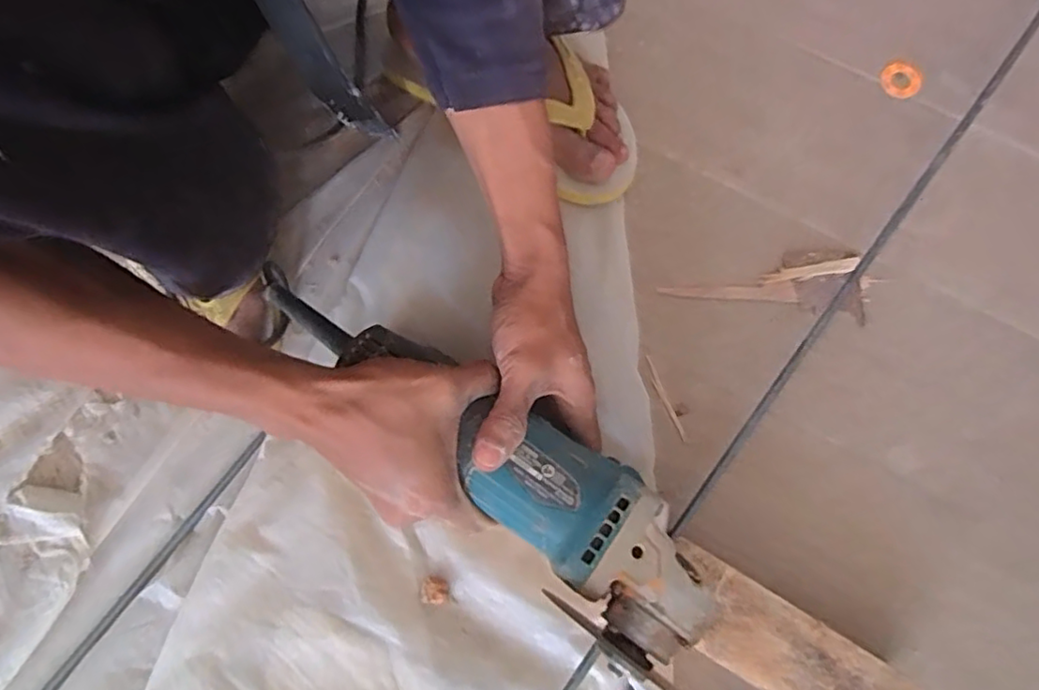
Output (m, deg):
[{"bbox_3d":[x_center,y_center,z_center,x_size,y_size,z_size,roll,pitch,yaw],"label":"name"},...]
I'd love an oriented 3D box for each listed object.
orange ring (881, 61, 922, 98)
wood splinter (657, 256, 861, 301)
[{"bbox_3d":[0.319,-0.222,0.522,0.038,0.004,0.033,-39,80,-10],"label":"orange ring"},{"bbox_3d":[0.184,-0.044,0.476,0.149,0.011,0.024,-9,76,-4],"label":"wood splinter"}]

